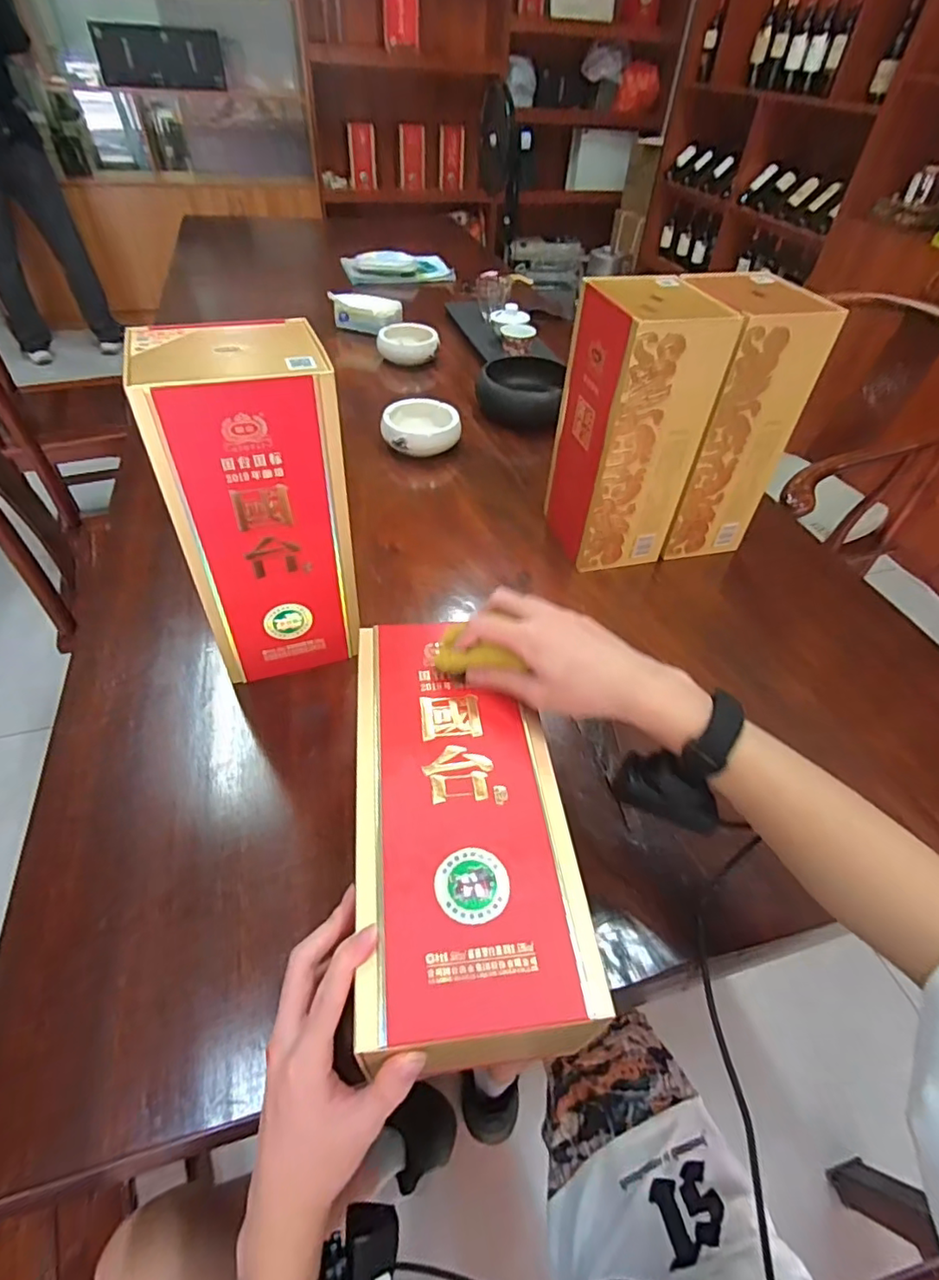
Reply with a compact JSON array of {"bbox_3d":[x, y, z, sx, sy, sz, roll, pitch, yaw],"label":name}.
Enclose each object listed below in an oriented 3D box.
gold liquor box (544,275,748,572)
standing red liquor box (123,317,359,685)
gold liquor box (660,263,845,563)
[{"bbox_3d":[0.187,-0.246,0.697,0.123,0.309,0.146,-9,47,-13],"label":"gold liquor box"},{"bbox_3d":[-0.186,-0.112,0.530,0.140,0.296,0.123,-12,48,-16],"label":"standing red liquor box"},{"bbox_3d":[0.312,-0.266,0.719,0.125,0.309,0.136,-6,47,-10],"label":"gold liquor box"}]

